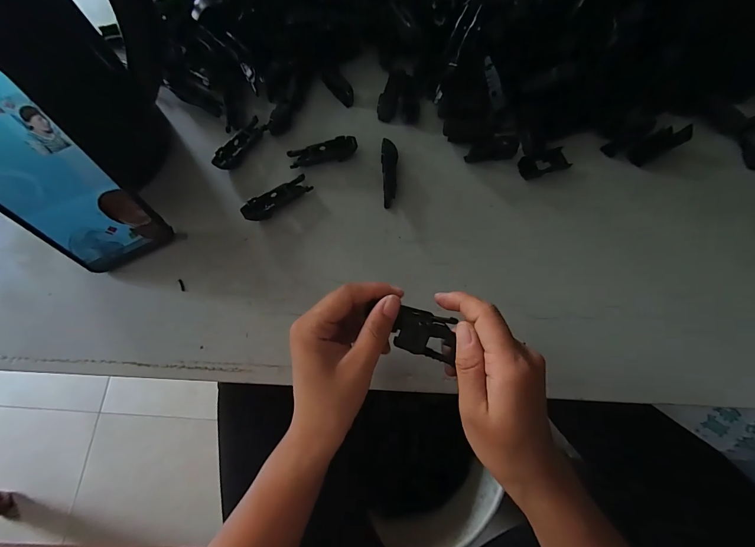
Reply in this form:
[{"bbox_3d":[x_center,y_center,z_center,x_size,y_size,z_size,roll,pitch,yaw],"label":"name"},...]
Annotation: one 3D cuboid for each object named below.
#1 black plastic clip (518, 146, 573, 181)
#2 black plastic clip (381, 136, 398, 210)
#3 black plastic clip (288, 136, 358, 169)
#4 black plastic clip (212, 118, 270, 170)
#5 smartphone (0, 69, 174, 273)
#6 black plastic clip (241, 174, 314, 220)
[{"bbox_3d":[0.179,-0.119,0.364,0.052,0.006,0.025,-17,77,-6],"label":"black plastic clip"},{"bbox_3d":[0.013,-0.105,0.350,0.016,0.015,0.070,-1,76,-2],"label":"black plastic clip"},{"bbox_3d":[-0.058,-0.128,0.357,0.071,0.014,0.020,-16,77,-6],"label":"black plastic clip"},{"bbox_3d":[-0.145,-0.138,0.354,0.023,0.018,0.072,33,77,6],"label":"black plastic clip"},{"bbox_3d":[-0.243,-0.061,0.255,0.075,0.167,0.006,-33,59,-11],"label":"smartphone"},{"bbox_3d":[-0.102,-0.076,0.341,0.071,0.017,0.020,-36,80,-10],"label":"black plastic clip"}]

